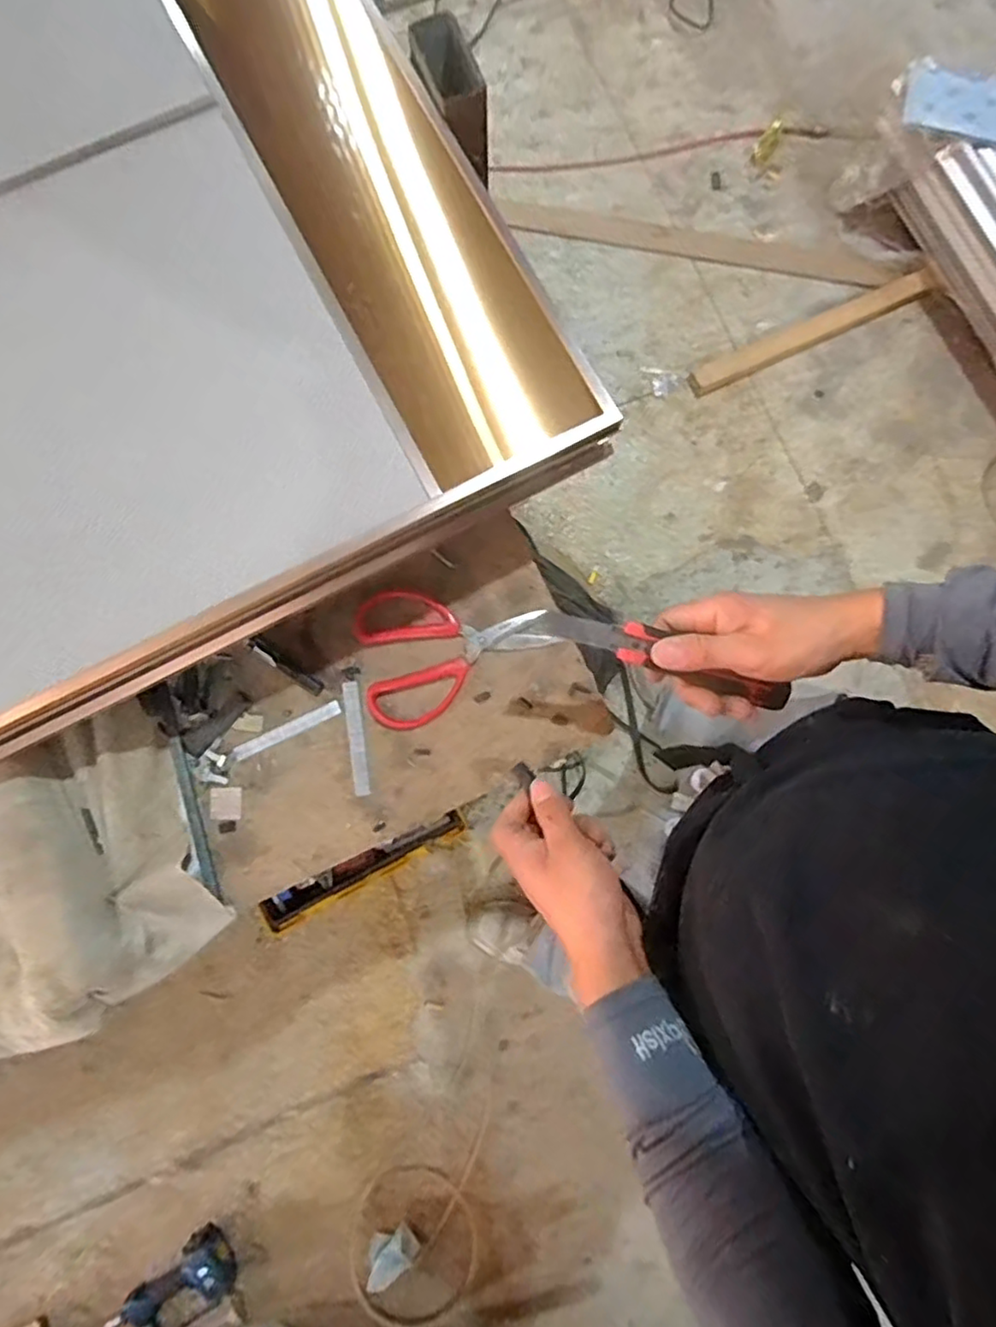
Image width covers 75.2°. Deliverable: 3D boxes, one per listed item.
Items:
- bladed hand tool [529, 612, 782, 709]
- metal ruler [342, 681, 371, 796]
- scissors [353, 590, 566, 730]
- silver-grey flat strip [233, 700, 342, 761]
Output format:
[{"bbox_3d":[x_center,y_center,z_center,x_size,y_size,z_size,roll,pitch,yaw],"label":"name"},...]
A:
[{"bbox_3d":[0.130,-0.005,0.487,0.203,0.019,0.027,19,80,-8],"label":"bladed hand tool"},{"bbox_3d":[-0.127,0.067,0.579,0.013,0.004,0.102,-8,81,-4],"label":"metal ruler"},{"bbox_3d":[-0.038,-0.013,0.594,0.174,0.014,0.121,-10,82,-2],"label":"scissors"},{"bbox_3d":[-0.189,0.060,0.580,0.101,0.004,0.013,-25,83,-4],"label":"silver-grey flat strip"}]

